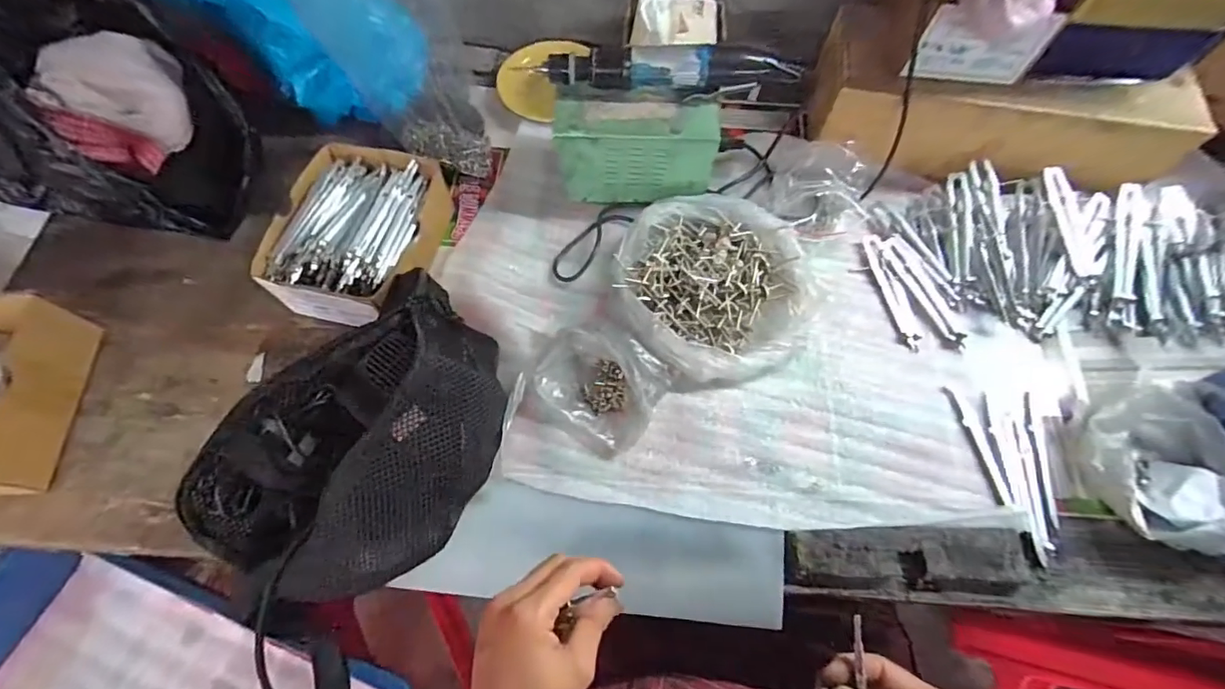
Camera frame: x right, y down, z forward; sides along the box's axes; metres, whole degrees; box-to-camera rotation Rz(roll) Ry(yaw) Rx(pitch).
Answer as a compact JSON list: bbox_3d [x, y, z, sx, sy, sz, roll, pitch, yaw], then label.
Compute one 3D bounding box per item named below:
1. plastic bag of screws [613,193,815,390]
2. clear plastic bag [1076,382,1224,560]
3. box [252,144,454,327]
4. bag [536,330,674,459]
[{"bbox_3d":[0.098,-0.057,0.500,0.184,0.043,0.183,-17,66,-8],"label":"plastic bag of screws"},{"bbox_3d":[0.452,0.091,0.432,0.107,0.095,0.149,11,66,5],"label":"clear plastic bag"},{"bbox_3d":[-0.242,-0.106,0.503,0.130,0.060,0.174,10,65,5],"label":"box"},{"bbox_3d":[-0.011,0.031,0.463,0.109,0.038,0.103,28,68,12],"label":"bag"}]

